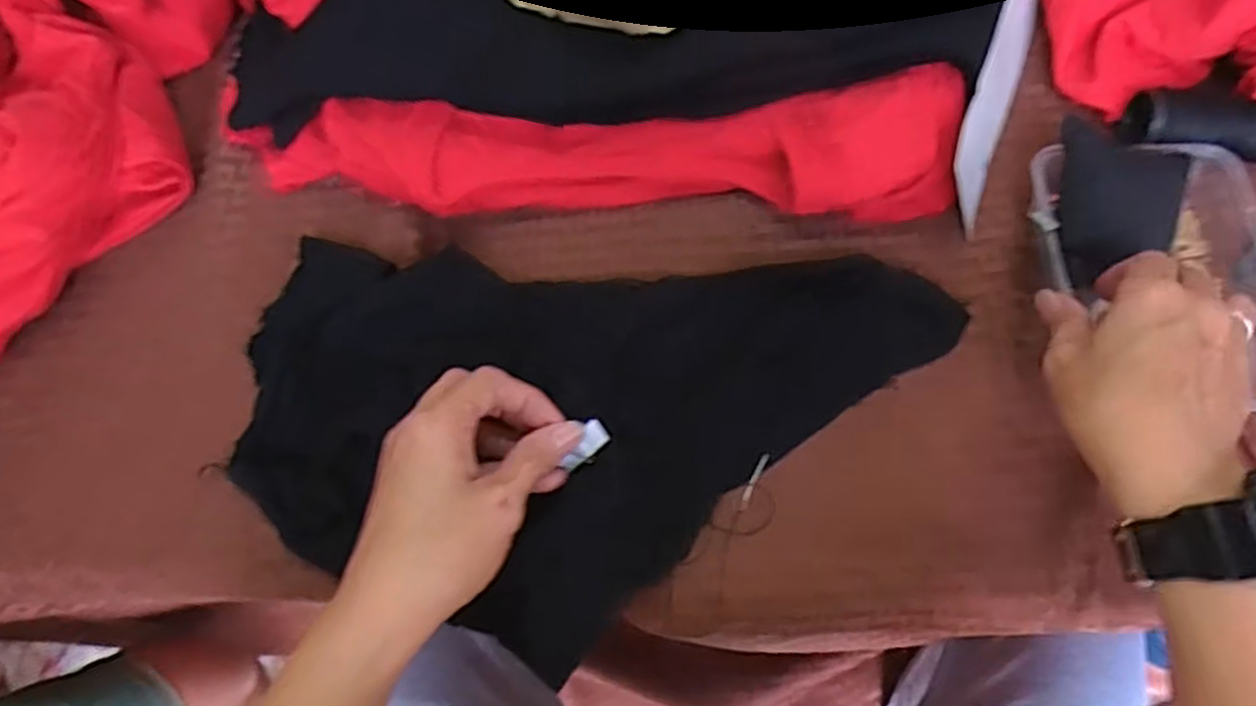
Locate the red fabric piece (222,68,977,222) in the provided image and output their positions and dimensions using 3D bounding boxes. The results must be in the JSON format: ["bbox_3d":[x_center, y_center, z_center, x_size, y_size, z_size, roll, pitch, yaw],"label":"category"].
[{"bbox_3d":[-0.032,-0.126,0.484,0.464,0.057,0.076,1,66,2],"label":"red fabric piece"}]

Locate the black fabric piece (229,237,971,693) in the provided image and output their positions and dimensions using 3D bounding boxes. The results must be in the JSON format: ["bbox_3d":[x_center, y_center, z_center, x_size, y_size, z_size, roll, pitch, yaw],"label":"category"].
[{"bbox_3d":[-0.020,0.045,0.428,0.393,0.038,0.226,4,66,4],"label":"black fabric piece"}]

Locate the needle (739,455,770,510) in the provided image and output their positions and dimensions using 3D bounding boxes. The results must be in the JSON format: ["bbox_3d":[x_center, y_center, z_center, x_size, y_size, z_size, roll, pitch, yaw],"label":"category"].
[{"bbox_3d":[0.071,0.073,0.436,0.005,0.004,0.036,25,70,13],"label":"needle"}]

